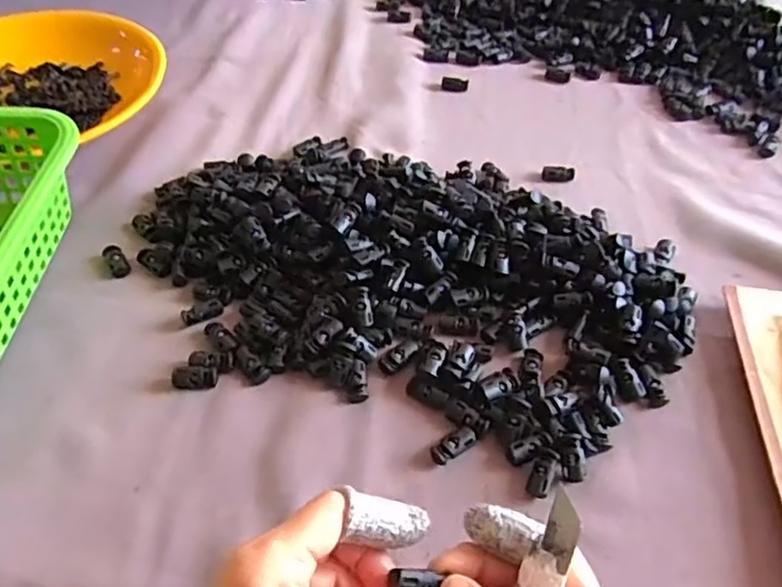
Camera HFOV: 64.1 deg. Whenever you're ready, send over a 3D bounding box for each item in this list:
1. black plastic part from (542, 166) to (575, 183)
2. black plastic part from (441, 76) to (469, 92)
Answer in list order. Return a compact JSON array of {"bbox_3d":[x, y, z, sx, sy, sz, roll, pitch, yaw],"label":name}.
[{"bbox_3d":[0.144,-0.102,0.537,0.026,0.013,0.008,14,51,12],"label":"black plastic part"},{"bbox_3d":[0.064,-0.208,0.621,0.026,0.009,0.012,5,50,5],"label":"black plastic part"}]

